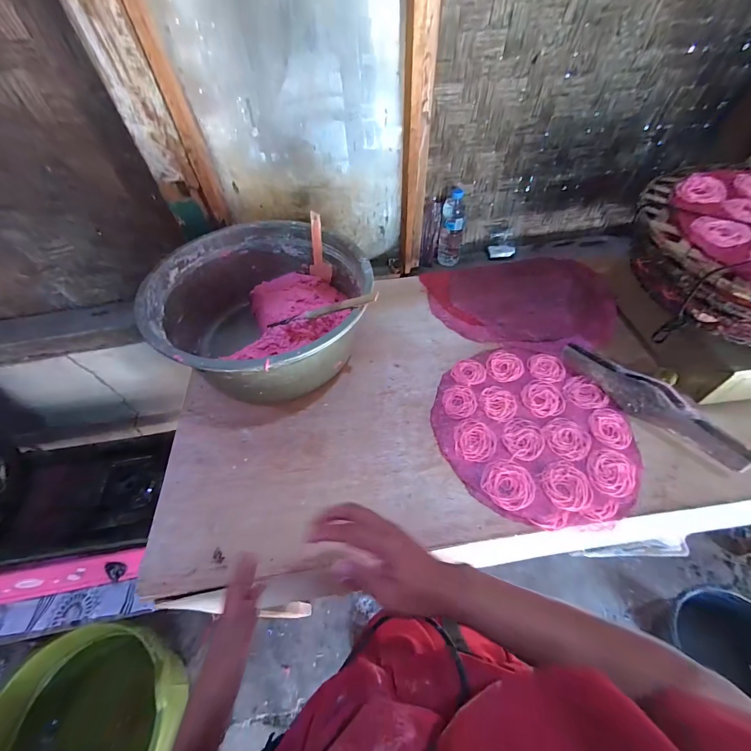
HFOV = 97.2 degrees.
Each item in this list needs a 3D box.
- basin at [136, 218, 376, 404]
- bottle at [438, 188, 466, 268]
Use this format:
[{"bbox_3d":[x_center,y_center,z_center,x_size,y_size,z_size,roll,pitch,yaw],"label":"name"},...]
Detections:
[{"bbox_3d":[-0.210,-0.127,0.695,0.409,0.199,0.391,33,62,25],"label":"basin"},{"bbox_3d":[0.230,-0.430,0.998,0.076,0.214,0.062,4,54,7],"label":"bottle"}]

